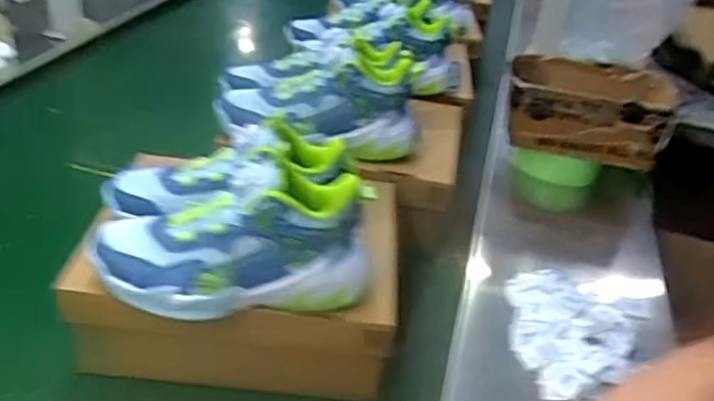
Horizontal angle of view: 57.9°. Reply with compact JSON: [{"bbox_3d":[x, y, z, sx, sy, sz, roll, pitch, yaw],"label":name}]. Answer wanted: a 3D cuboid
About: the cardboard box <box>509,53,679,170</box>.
[{"bbox_3d":[0.357,-0.150,1.018,0.235,0.094,0.212,13,33,9],"label":"cardboard box"}]

